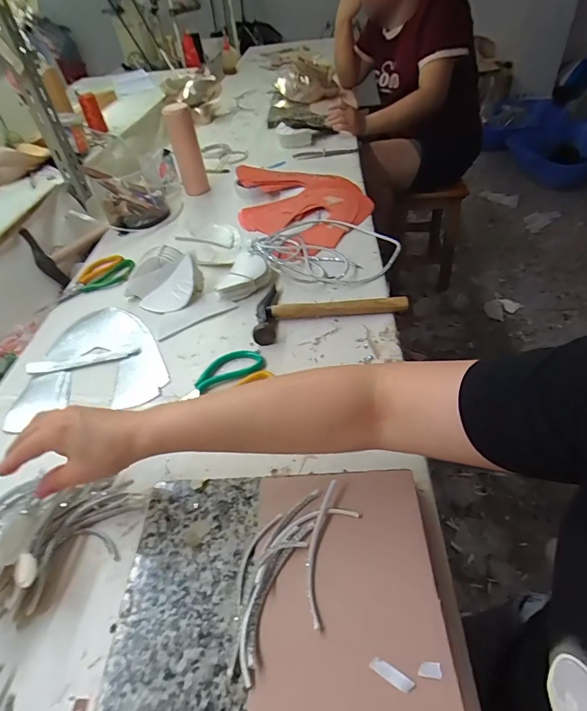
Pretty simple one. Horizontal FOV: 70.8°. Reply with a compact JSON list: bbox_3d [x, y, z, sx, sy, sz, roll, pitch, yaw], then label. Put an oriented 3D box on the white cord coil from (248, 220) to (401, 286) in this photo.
[{"bbox_3d":[0.054,-0.207,0.775,0.267,0.034,0.225,25,53,29],"label":"white cord coil"}]

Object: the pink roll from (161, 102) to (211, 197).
[{"bbox_3d":[-0.255,-0.492,0.981,0.063,0.189,0.050,-16,45,-9],"label":"pink roll"}]

